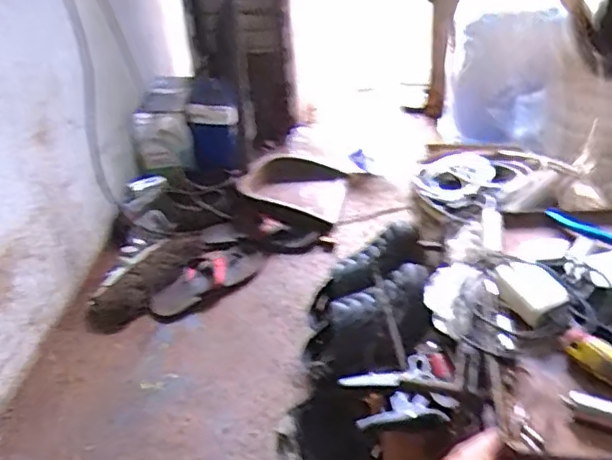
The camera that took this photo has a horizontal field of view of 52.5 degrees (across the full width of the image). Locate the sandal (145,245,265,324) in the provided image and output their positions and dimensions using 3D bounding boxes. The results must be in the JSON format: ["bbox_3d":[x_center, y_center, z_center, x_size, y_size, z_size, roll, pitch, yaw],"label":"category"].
[{"bbox_3d":[-0.209,0.106,1.314,0.270,0.047,0.130,-28,40,-29],"label":"sandal"}]

